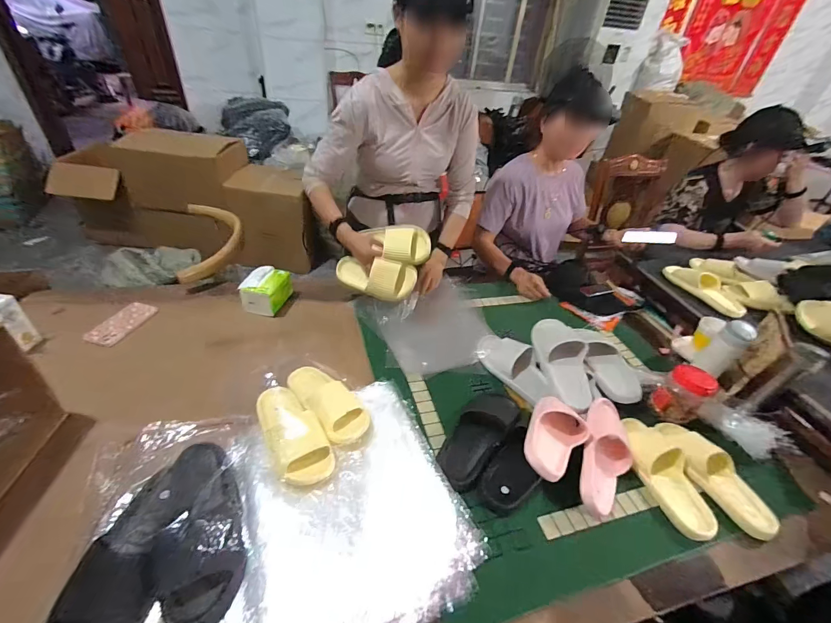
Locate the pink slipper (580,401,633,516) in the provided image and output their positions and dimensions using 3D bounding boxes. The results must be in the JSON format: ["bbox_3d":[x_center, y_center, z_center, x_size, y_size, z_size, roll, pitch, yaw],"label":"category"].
[{"bbox_3d":[0.399,0.306,0.755,0.116,0.080,0.241,22,42,17],"label":"pink slipper"}]

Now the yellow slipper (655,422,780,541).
[{"bbox_3d":[0.647,0.345,0.781,0.100,0.067,0.258,-13,44,-22],"label":"yellow slipper"}]

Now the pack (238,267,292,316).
[{"bbox_3d":[-0.438,-0.058,1.060,0.104,0.092,0.130,12,40,6],"label":"pack"}]

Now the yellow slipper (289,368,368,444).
[{"bbox_3d":[-0.190,0.182,0.780,0.101,0.057,0.245,-25,49,-33],"label":"yellow slipper"}]

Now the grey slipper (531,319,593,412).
[{"bbox_3d":[0.381,0.136,0.927,0.126,0.089,0.306,5,40,-2],"label":"grey slipper"}]

